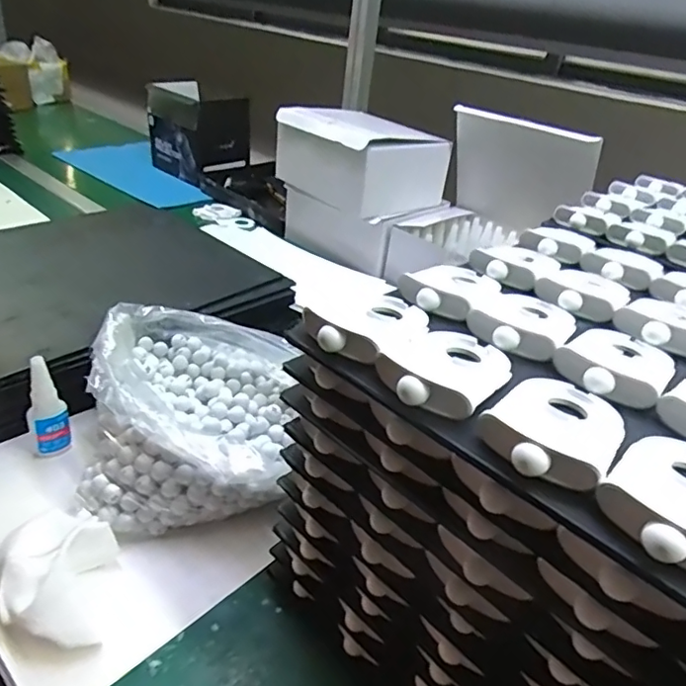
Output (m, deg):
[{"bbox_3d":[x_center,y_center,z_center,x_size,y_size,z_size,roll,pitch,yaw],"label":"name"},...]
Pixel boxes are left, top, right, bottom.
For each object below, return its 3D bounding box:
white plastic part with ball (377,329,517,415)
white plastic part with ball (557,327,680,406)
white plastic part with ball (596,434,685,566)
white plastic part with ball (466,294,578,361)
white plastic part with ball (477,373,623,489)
[{"bbox_3d":[0.059,0.011,0.305,0.057,0.014,0.084,28,37,30],"label":"white plastic part with ball"},{"bbox_3d":[0.167,0.008,0.334,0.057,0.013,0.088,28,37,30],"label":"white plastic part with ball"},{"bbox_3d":[0.150,0.065,0.240,0.058,0.013,0.090,29,38,31],"label":"white plastic part with ball"},{"bbox_3d":[0.123,-0.018,0.367,0.057,0.013,0.093,24,35,26],"label":"white plastic part with ball"},{"bbox_3d":[0.107,0.038,0.274,0.056,0.017,0.089,26,36,28],"label":"white plastic part with ball"}]

